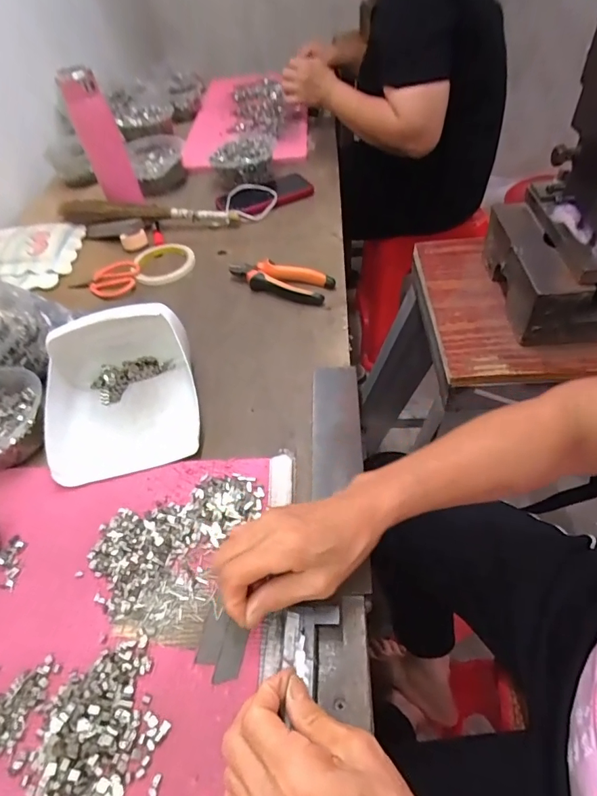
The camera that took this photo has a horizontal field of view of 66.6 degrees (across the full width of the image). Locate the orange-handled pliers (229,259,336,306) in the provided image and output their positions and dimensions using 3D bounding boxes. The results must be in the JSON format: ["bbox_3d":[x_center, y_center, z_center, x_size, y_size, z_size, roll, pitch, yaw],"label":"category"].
[{"bbox_3d":[-0.029,-0.162,0.629,0.149,0.028,0.049,14,53,19],"label":"orange-handled pliers"}]

